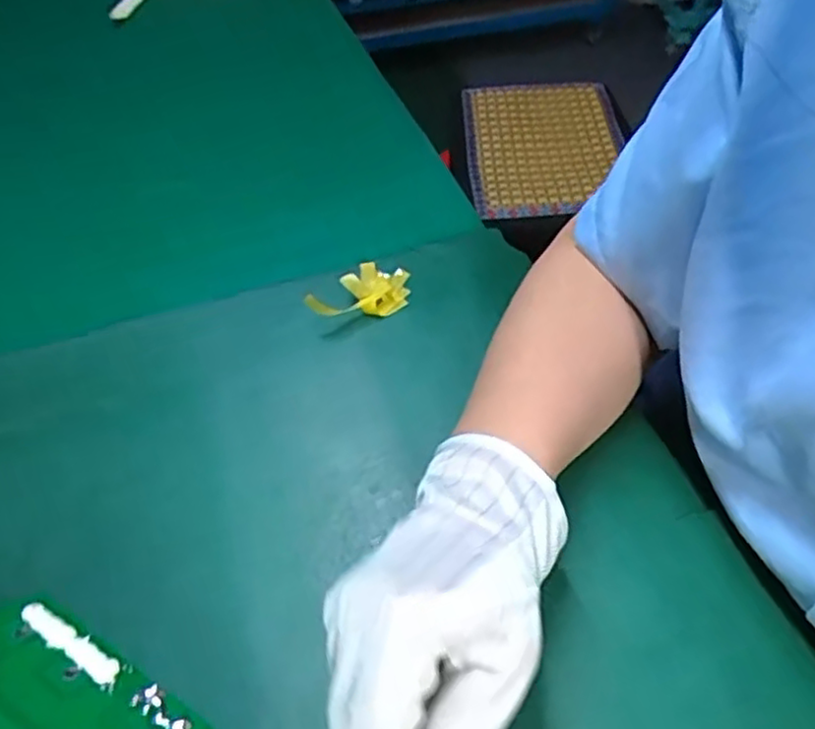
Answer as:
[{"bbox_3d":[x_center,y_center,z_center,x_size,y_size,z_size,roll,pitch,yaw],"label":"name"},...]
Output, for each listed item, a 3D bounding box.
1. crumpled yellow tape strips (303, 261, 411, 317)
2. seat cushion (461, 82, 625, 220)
[{"bbox_3d":[-0.033,-0.053,0.477,0.069,0.019,0.043,-9,49,-5],"label":"crumpled yellow tape strips"},{"bbox_3d":[0.195,-0.310,0.986,0.219,0.025,0.312,-2,49,2],"label":"seat cushion"}]

